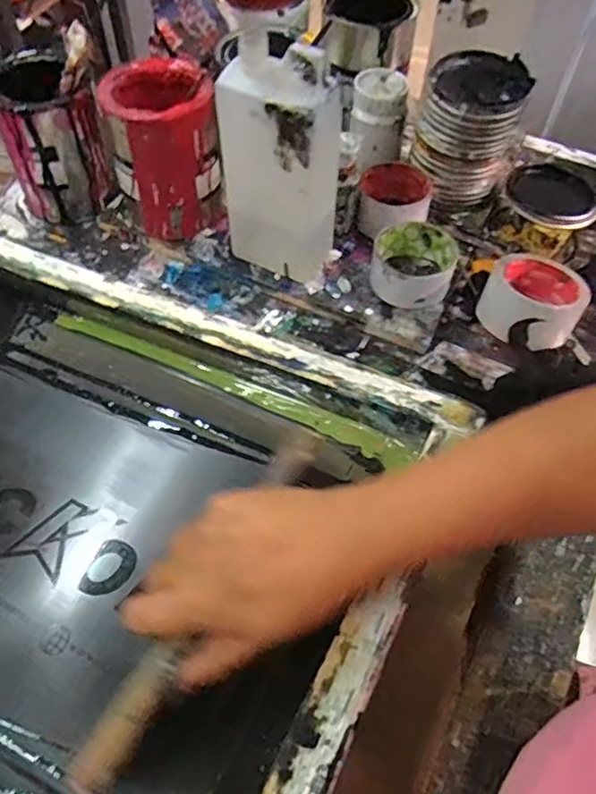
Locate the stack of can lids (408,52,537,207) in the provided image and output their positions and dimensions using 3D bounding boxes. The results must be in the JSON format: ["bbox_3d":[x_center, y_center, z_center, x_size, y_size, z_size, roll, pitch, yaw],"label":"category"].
[{"bbox_3d":[0.181,-0.287,0.658,0.101,0.132,0.090,24,59,14],"label":"stack of can lids"}]

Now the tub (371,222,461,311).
[{"bbox_3d":[0.118,-0.139,0.629,0.084,0.043,0.096,14,57,9],"label":"tub"}]

